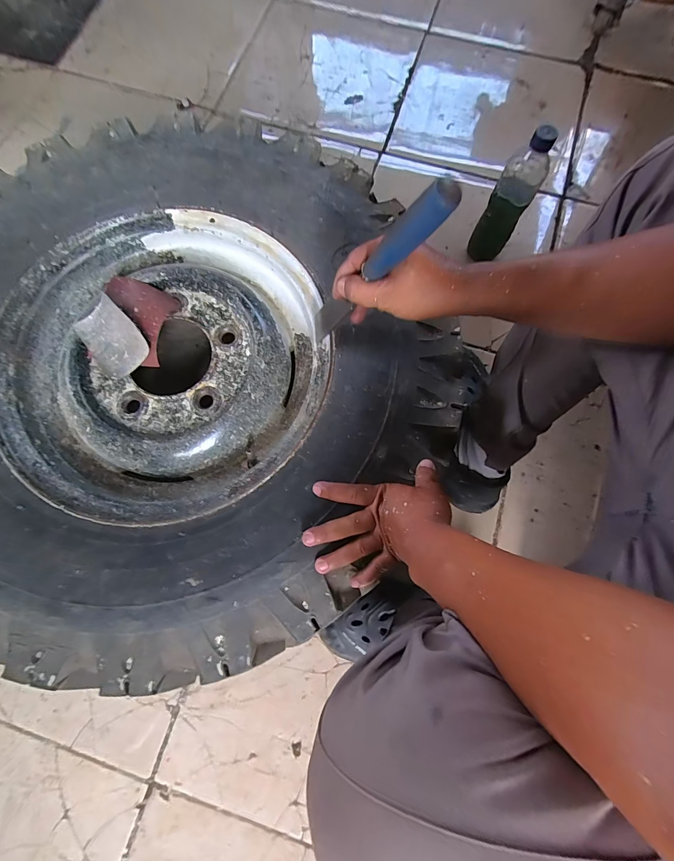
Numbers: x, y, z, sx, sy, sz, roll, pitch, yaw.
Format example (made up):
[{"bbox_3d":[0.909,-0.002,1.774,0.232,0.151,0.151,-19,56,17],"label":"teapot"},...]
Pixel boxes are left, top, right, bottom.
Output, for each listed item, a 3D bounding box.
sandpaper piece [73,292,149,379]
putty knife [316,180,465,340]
[{"bbox_3d":[-0.303,-0.123,0.477,0.072,0.036,0.103,-43,80,-10],"label":"sandpaper piece"},{"bbox_3d":[0.024,-0.144,0.344,0.022,0.251,0.029,24,76,-18],"label":"putty knife"}]

